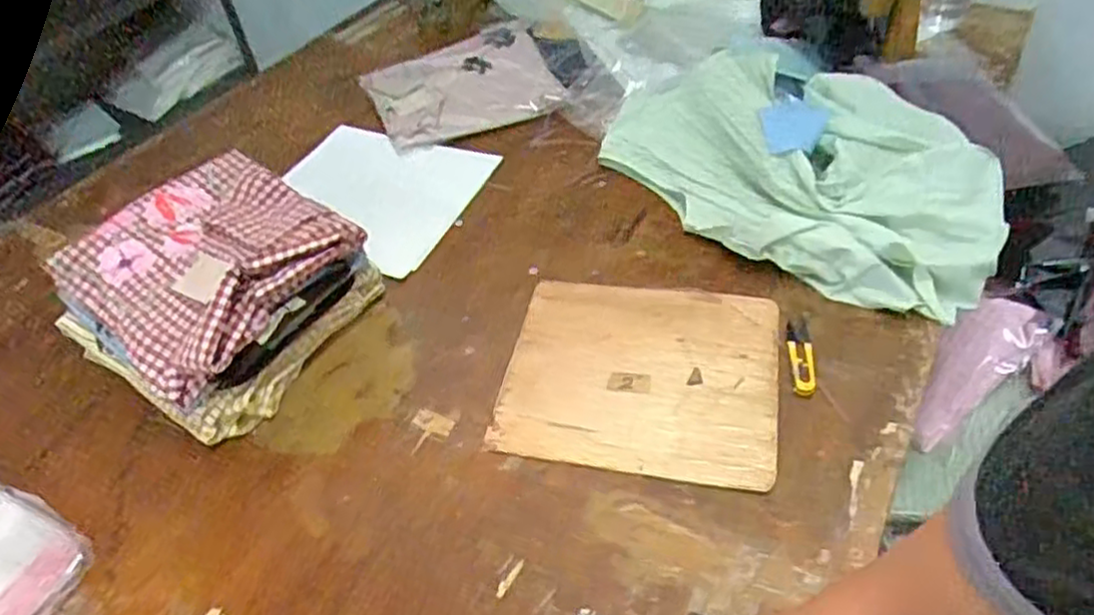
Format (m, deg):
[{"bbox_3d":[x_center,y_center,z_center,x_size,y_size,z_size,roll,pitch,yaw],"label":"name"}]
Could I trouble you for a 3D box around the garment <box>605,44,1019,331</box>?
[{"bbox_3d":[0.326,-0.194,0.942,0.509,0.095,0.342,26,55,27],"label":"garment"}]

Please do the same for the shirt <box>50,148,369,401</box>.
[{"bbox_3d":[-0.370,-0.055,0.786,0.269,0.053,0.256,30,56,30],"label":"shirt"}]

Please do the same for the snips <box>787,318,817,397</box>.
[{"bbox_3d":[0.273,0.053,0.768,0.025,0.009,0.099,2,48,8],"label":"snips"}]

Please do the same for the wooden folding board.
[{"bbox_3d":[0.101,0.067,0.774,0.284,0.012,0.246,7,49,12],"label":"wooden folding board"}]

